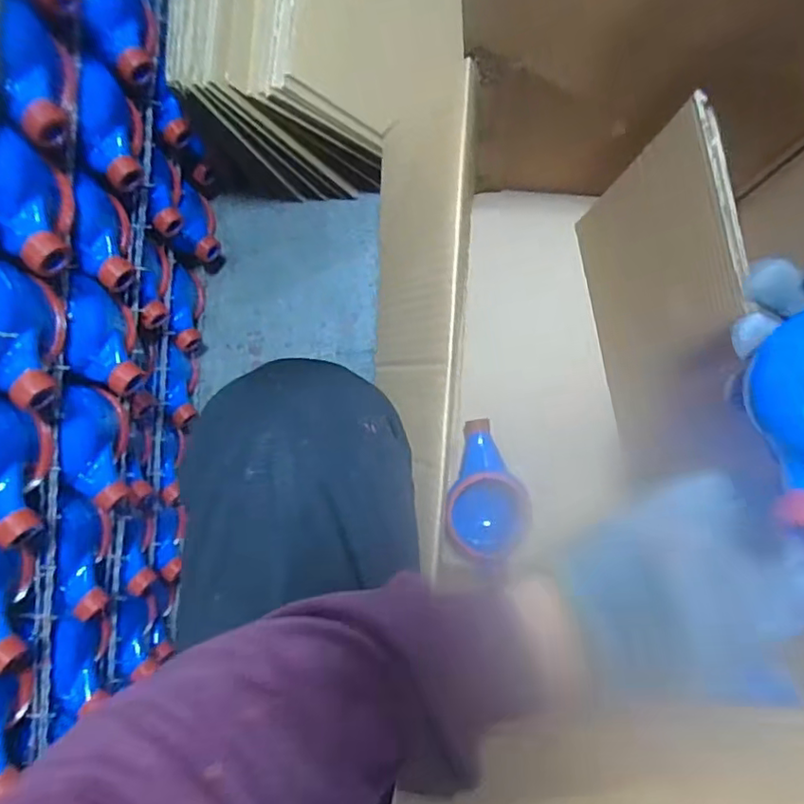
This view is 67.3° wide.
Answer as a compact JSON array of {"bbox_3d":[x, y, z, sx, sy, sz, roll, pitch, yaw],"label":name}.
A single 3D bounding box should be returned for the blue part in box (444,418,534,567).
[{"bbox_3d":[0.086,0.088,0.607,0.081,0.071,0.136,-8,89,4],"label":"blue part in box"}]

